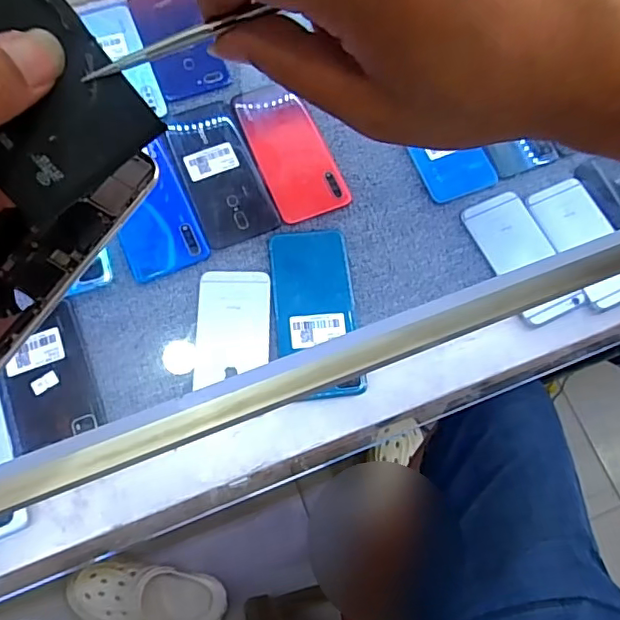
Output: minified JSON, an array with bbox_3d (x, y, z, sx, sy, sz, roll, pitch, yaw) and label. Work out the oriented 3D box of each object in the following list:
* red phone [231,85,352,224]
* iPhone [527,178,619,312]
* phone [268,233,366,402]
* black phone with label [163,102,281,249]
[{"bbox_3d":[-0.019,-0.161,0.567,0.071,0.014,0.148,-22,74,-9],"label":"red phone"},{"bbox_3d":[0.271,-0.067,0.543,0.062,0.012,0.134,-26,75,-5],"label":"iPhone"},{"bbox_3d":[0.005,-0.001,0.518,0.075,0.011,0.163,-5,72,-4],"label":"phone"},{"bbox_3d":[-0.090,-0.141,0.558,0.072,0.004,0.161,-21,74,-9],"label":"black phone with label"}]

